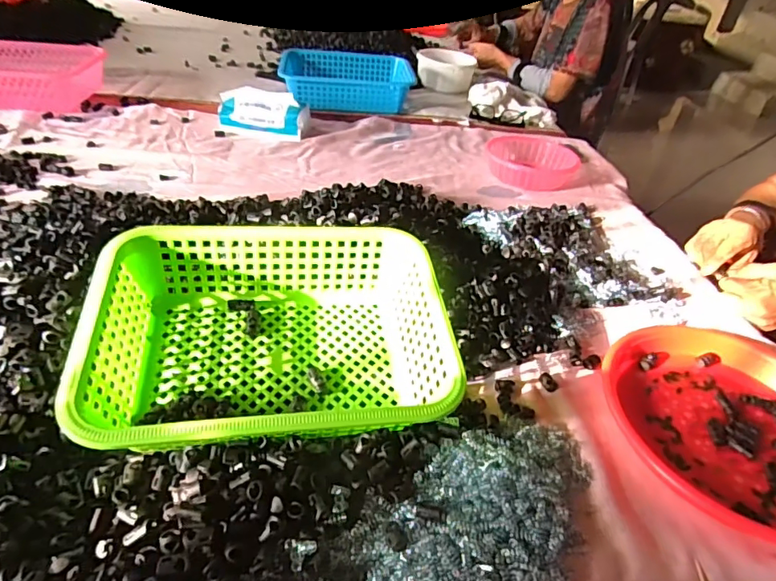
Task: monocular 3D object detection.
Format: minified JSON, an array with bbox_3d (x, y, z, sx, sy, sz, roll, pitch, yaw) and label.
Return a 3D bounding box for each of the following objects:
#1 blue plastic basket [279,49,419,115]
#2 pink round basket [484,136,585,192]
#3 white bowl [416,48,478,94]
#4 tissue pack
[{"bbox_3d":[-0.096,-0.496,1.180,0.308,0.077,0.198,-1,39,-10],"label":"blue plastic basket"},{"bbox_3d":[0.277,-0.252,0.964,0.160,0.046,0.154,9,39,2],"label":"pink round basket"},{"bbox_3d":[0.157,-0.609,1.369,0.162,0.064,0.152,9,39,2],"label":"white bowl"},{"bbox_3d":[-0.242,-0.341,0.967,0.169,0.074,0.079,8,39,0],"label":"tissue pack"}]

